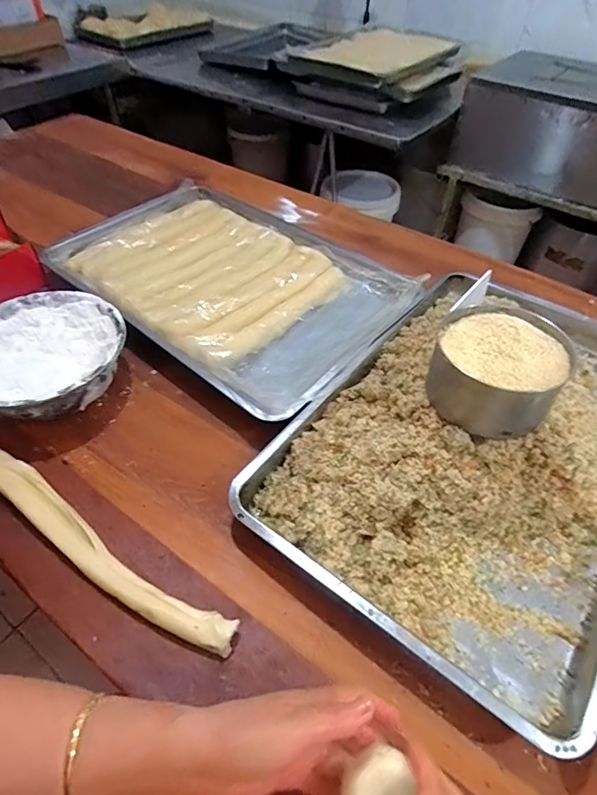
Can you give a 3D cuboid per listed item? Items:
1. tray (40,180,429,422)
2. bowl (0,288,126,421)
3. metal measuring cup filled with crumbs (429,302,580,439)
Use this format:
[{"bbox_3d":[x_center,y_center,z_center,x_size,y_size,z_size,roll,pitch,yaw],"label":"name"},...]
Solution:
[{"bbox_3d":[-0.131,-0.210,0.808,0.606,0.061,0.371,34,56,24],"label":"tray"},{"bbox_3d":[-0.356,-0.052,0.657,0.216,0.096,0.219,1,49,-1],"label":"bowl"},{"bbox_3d":[0.221,-0.033,0.514,0.136,0.074,0.139,1,49,-1],"label":"metal measuring cup filled with crumbs"}]

